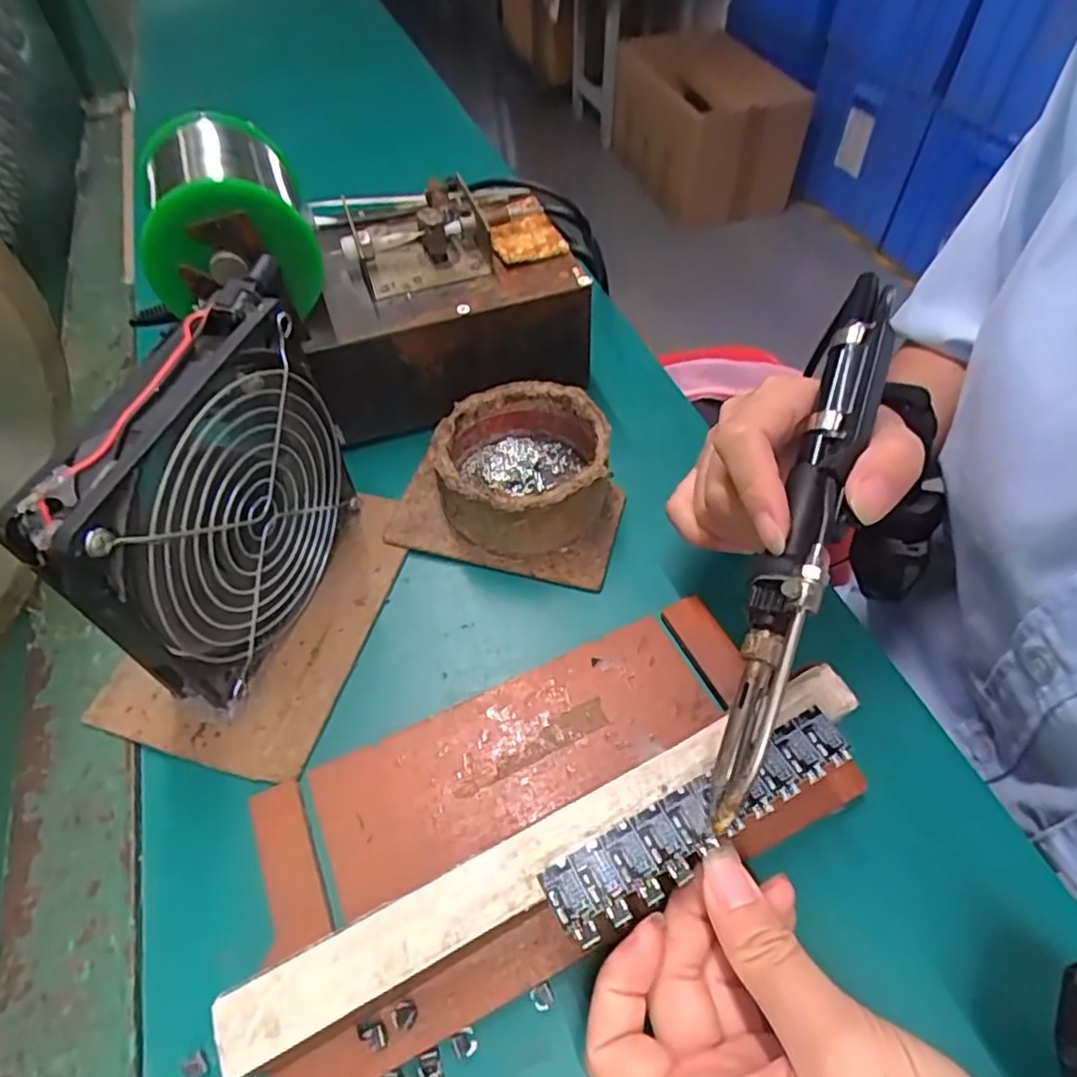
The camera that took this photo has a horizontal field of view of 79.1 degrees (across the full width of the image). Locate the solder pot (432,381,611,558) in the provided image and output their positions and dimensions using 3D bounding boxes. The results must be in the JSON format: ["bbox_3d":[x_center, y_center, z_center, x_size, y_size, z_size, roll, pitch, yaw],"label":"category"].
[{"bbox_3d":[-0.007,-0.035,0.320,0.080,0.042,0.082,-1,54,2],"label":"solder pot"}]

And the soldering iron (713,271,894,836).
[{"bbox_3d":[0.091,-0.009,0.219,0.019,0.023,0.203,18,73,15],"label":"soldering iron"}]

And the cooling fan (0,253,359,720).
[{"bbox_3d":[-0.120,-0.010,0.253,0.028,0.129,0.124,10,56,10],"label":"cooling fan"}]

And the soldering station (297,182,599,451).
[{"bbox_3d":[-0.056,-0.135,0.367,0.148,0.081,0.115,-14,55,-7],"label":"soldering station"}]

